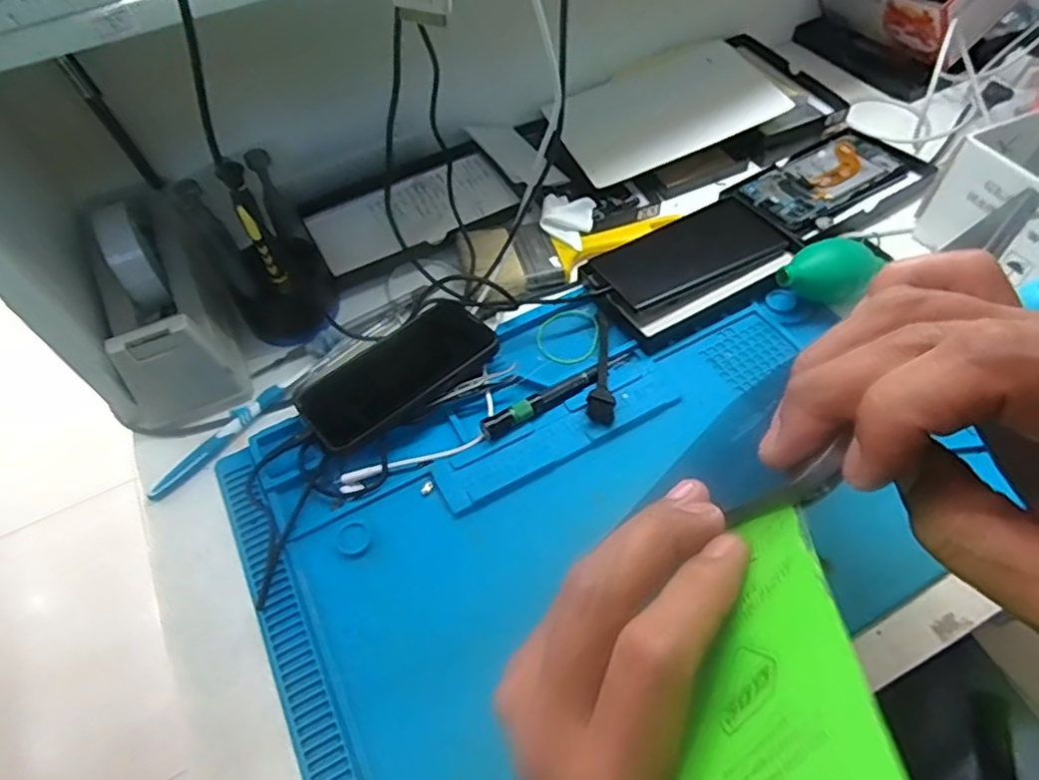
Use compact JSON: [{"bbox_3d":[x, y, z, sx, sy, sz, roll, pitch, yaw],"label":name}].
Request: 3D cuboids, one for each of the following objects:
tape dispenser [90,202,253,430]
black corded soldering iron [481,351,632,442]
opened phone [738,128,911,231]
[{"bbox_3d":[-0.271,-0.061,0.482,0.081,0.104,0.144,-19,58,-9],"label":"tape dispenser"},{"bbox_3d":[0.031,0.002,0.470,0.131,0.017,0.014,-29,57,-15],"label":"black corded soldering iron"},{"bbox_3d":[0.287,-0.203,0.598,0.162,0.006,0.077,-32,58,-17],"label":"opened phone"}]

